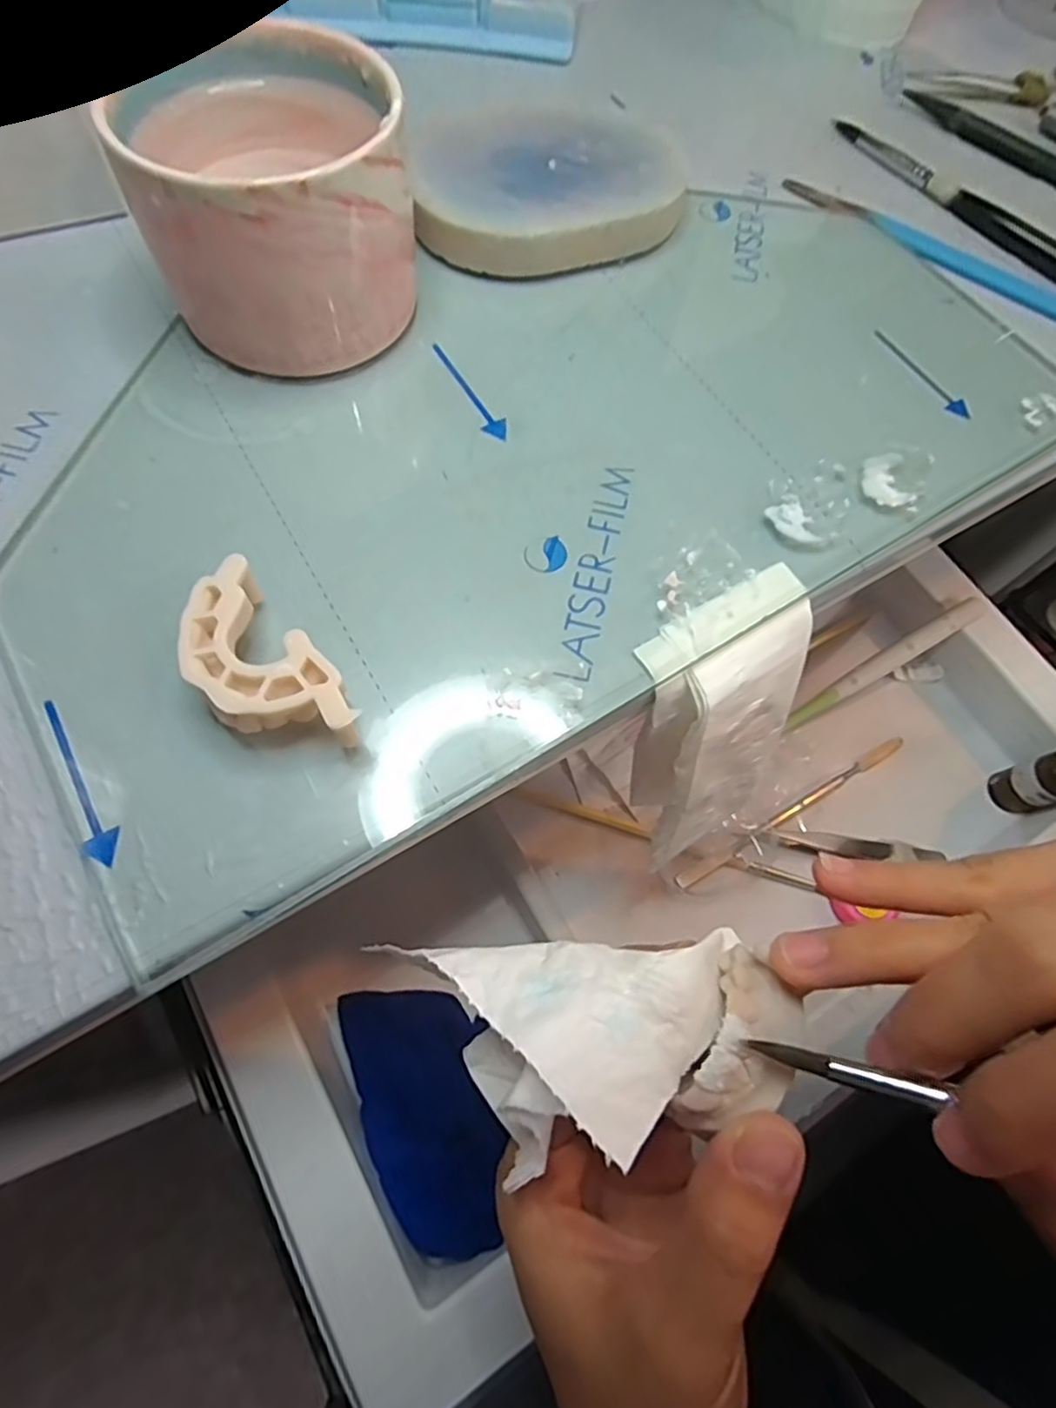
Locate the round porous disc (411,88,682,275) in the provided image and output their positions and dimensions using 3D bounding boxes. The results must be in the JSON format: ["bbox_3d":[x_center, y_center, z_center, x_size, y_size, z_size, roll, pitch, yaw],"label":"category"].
[{"bbox_3d":[0.007,-0.200,0.255,0.101,0.019,0.091,-7,67,-6],"label":"round porous disc"}]

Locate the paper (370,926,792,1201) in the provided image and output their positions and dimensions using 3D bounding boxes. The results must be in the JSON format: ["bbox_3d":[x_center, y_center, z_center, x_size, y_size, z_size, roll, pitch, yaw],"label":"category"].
[{"bbox_3d":[0.020,0.077,0.155,0.088,0.024,0.043,-3,66,-4],"label":"paper"}]

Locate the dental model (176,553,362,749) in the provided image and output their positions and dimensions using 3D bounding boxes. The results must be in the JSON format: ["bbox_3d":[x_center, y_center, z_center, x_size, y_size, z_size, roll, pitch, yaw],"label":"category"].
[{"bbox_3d":[-0.066,-0.007,0.166,0.027,0.021,0.054,-38,73,-17],"label":"dental model"}]

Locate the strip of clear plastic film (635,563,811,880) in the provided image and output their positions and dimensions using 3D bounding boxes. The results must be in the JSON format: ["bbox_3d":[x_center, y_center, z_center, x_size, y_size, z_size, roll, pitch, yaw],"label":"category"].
[{"bbox_3d":[0.061,0.012,0.228,0.061,0.099,0.050,-27,71,-14],"label":"strip of clear plastic film"}]

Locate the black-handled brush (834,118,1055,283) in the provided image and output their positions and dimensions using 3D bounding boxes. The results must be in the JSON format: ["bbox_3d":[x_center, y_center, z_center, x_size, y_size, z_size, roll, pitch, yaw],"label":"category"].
[{"bbox_3d":[0.193,-0.203,0.275,0.014,0.007,0.162,-35,72,-16],"label":"black-handled brush"}]

